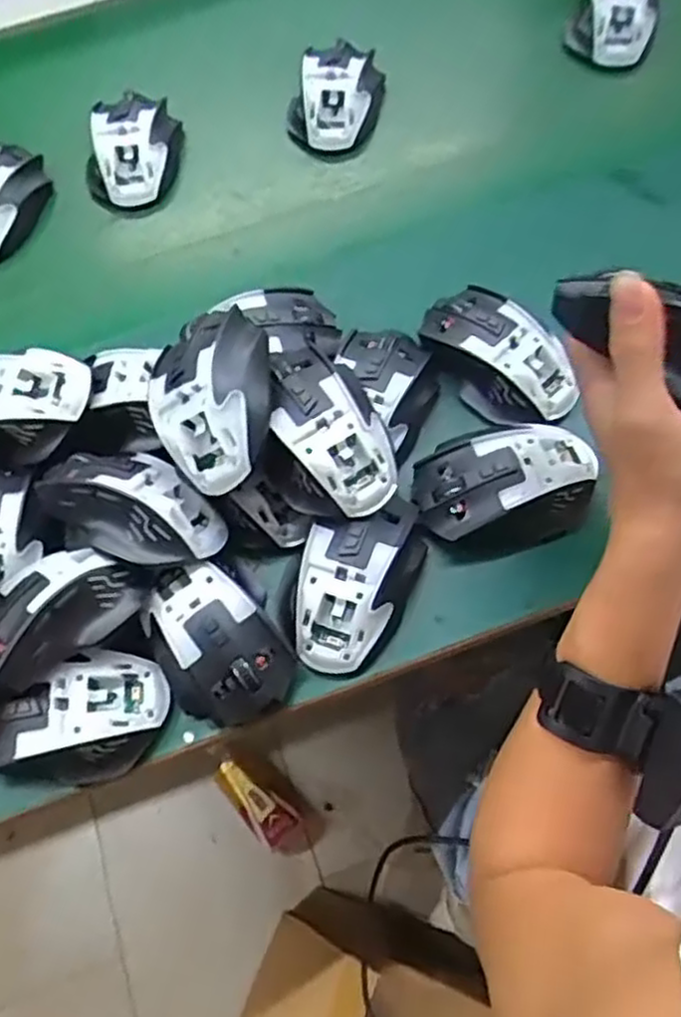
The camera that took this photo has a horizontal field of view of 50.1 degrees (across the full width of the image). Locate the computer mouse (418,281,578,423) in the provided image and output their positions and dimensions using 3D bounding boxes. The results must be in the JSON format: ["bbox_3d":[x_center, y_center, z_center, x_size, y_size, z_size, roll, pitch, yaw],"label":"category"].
[{"bbox_3d":[0.105,-0.104,0.489,0.065,0.033,0.114,-43,71,-14],"label":"computer mouse"}]

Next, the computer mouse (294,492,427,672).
[{"bbox_3d":[0.008,0.041,0.433,0.066,0.037,0.111,20,69,11],"label":"computer mouse"}]

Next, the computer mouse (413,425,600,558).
[{"bbox_3d":[0.106,-0.016,0.455,0.117,0.041,0.078,-6,66,1],"label":"computer mouse"}]

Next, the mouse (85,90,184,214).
[{"bbox_3d":[-0.172,-0.306,0.610,0.079,0.039,0.118,-1,66,3],"label":"mouse"}]

